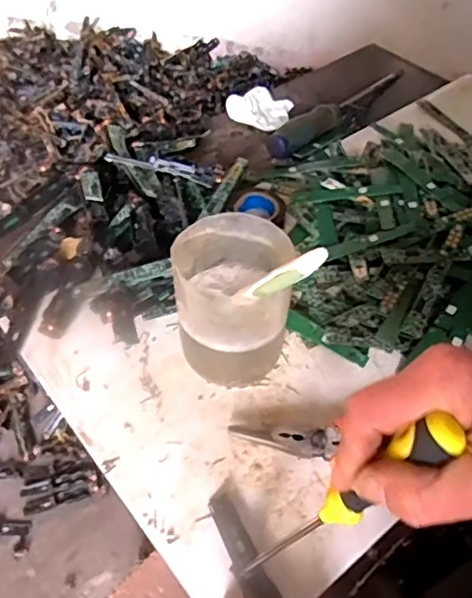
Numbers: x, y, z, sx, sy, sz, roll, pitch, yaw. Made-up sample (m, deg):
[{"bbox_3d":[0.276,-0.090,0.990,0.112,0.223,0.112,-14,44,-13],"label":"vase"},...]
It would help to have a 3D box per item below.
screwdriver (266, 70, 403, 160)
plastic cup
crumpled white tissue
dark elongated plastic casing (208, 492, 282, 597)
[{"bbox_3d":[0.116,-0.208,0.647,0.030,0.029,0.228,37,57,26],"label":"screwdriver"},{"bbox_3d":[-0.003,0.000,0.391,0.073,0.088,0.074,1,49,-1],"label":"plastic cup"},{"bbox_3d":[0.026,-0.213,0.649,0.064,0.025,0.056,19,51,14],"label":"crumpled white tissue"},{"bbox_3d":[0.007,0.151,0.334,0.018,0.010,0.087,-20,49,-19],"label":"dark elongated plastic casing"}]

